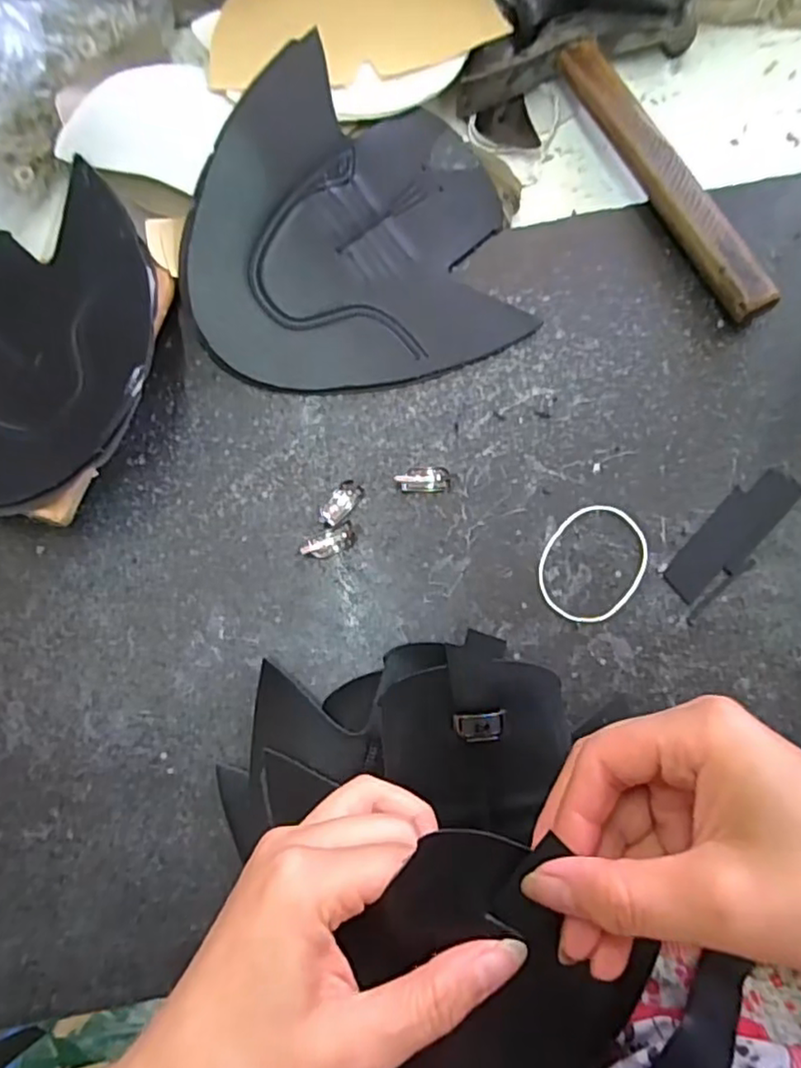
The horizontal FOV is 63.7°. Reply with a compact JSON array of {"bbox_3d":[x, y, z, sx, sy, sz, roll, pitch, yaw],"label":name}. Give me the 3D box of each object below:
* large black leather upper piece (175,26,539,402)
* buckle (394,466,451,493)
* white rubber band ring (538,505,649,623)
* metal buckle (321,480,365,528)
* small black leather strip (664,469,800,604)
[{"bbox_3d":[-0.030,-0.165,0.341,0.168,0.022,0.171,-9,80,-2],"label":"large black leather upper piece"},{"bbox_3d":[0.012,-0.027,0.328,0.028,0.011,0.013,-3,83,-15],"label":"buckle"},{"bbox_3d":[0.097,0.015,0.323,0.049,0.004,0.061,34,81,6],"label":"white rubber band ring"},{"bbox_3d":[-0.030,-0.016,0.330,0.013,0.004,0.025,36,81,6],"label":"metal buckle"},{"bbox_3d":[0.168,-0.001,0.327,0.025,0.004,0.084,44,82,7],"label":"small black leather strip"}]

